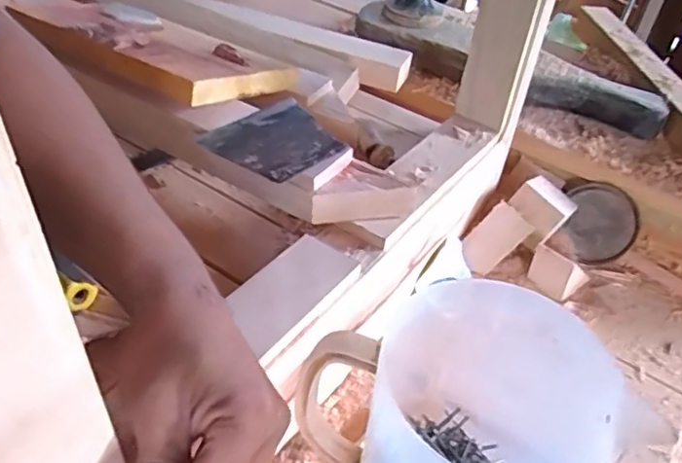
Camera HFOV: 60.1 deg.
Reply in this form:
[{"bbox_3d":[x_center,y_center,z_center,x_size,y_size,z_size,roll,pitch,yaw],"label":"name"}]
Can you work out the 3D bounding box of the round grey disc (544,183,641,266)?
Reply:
[{"bbox_3d":[0.299,-0.007,0.689,0.084,0.015,0.095,23,88,26],"label":"round grey disc"}]

